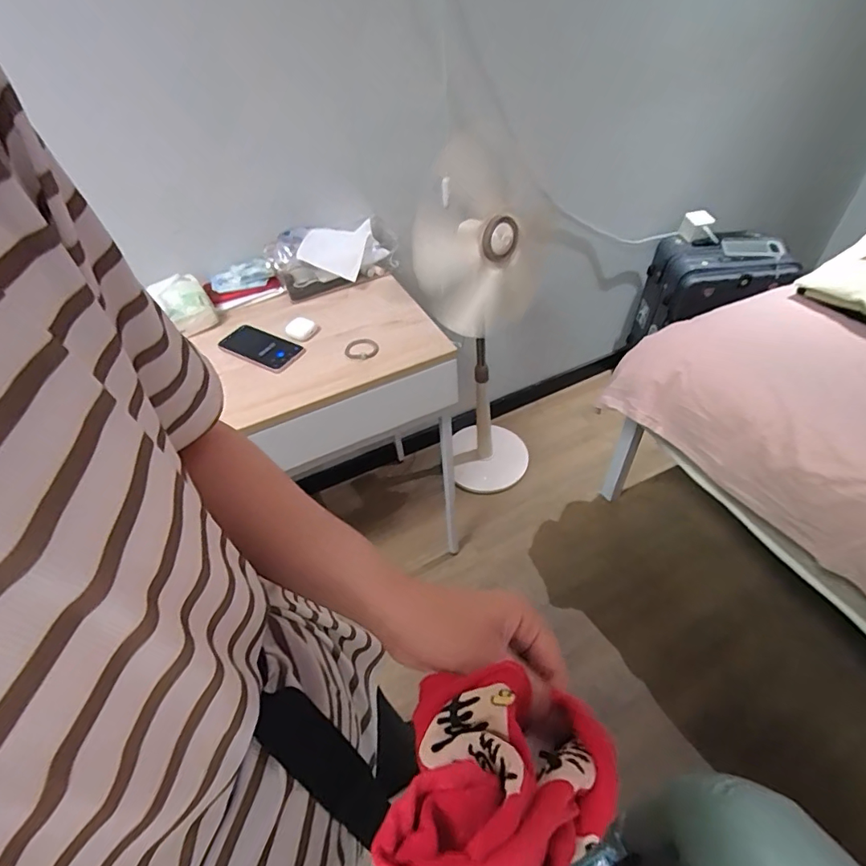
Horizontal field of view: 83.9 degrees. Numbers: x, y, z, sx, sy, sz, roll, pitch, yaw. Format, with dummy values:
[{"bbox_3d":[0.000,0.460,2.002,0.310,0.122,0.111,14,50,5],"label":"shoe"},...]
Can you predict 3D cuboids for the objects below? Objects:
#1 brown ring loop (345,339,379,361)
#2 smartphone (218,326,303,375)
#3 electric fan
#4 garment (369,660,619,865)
[{"bbox_3d":[-0.124,-0.147,0.844,0.054,0.006,0.056,-2,47,3],"label":"brown ring loop"},{"bbox_3d":[-0.307,-0.149,0.854,0.156,0.011,0.079,22,53,23],"label":"smartphone"},{"bbox_3d":[0.126,-0.218,1.263,0.293,0.902,0.255,-4,47,1],"label":"electric fan"},{"bbox_3d":[0.031,0.156,0.187,0.090,0.082,0.121,2,47,7],"label":"garment"}]

